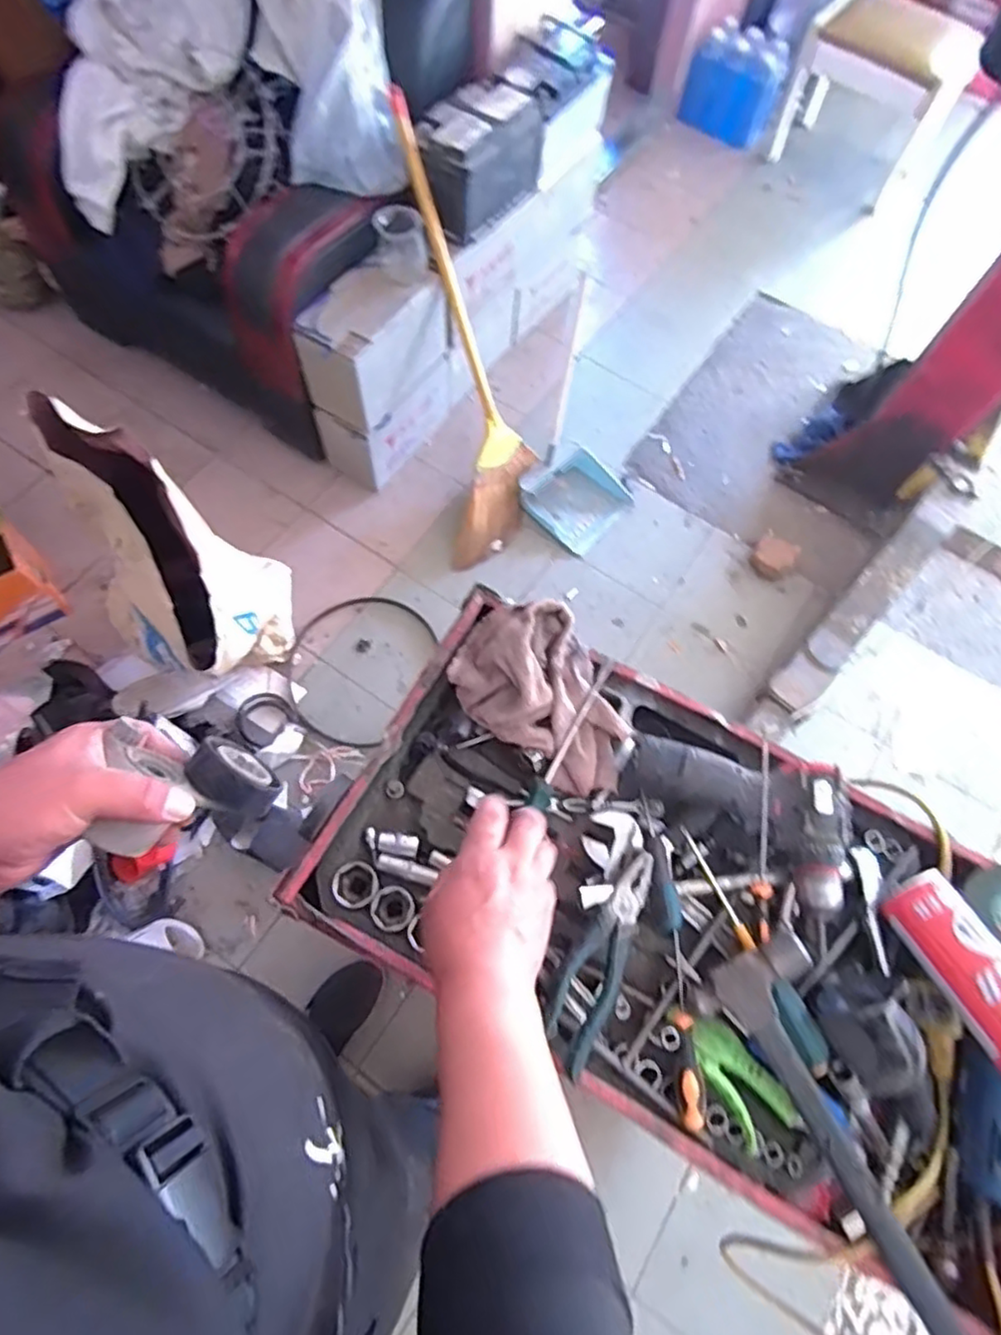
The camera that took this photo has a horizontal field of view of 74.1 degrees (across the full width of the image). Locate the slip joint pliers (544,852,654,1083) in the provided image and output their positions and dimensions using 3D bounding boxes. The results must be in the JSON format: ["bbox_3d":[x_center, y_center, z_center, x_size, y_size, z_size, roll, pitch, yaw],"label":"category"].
[{"bbox_3d":[0.089,0.254,0.592,0.049,0.010,0.189,28,69,8],"label":"slip joint pliers"}]

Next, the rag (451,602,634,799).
[{"bbox_3d":[0.054,0.024,0.665,0.195,0.102,0.133,34,70,11],"label":"rag"}]

